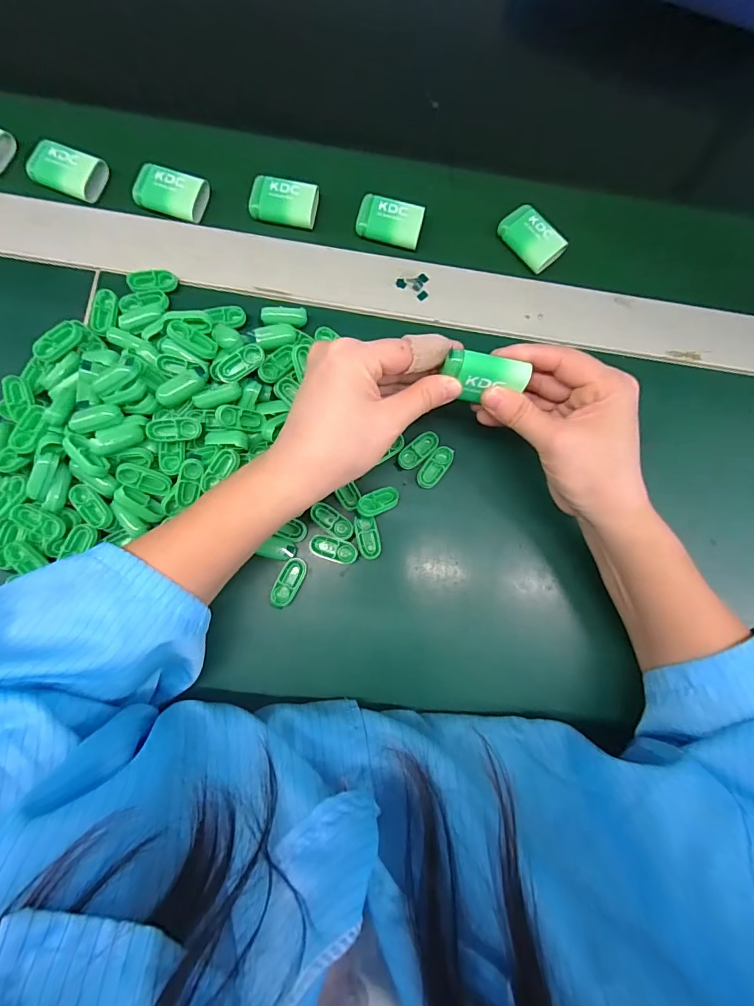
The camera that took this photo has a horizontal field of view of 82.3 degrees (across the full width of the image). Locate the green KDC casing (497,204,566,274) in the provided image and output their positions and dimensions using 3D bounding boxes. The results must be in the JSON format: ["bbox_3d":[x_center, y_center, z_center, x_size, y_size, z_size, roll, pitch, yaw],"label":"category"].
[{"bbox_3d":[0.126,-0.216,0.349,0.032,0.009,0.052,-40,86,-8],"label":"green KDC casing"}]

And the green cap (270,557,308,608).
[{"bbox_3d":[-0.062,0.056,0.303,0.016,0.007,0.036,26,81,0],"label":"green cap"}]

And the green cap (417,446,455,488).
[{"bbox_3d":[0.044,-0.026,0.318,0.015,0.005,0.035,36,82,2],"label":"green cap"}]

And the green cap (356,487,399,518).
[{"bbox_3d":[0.001,-0.001,0.308,0.034,0.005,0.015,-24,84,-29],"label":"green cap"}]

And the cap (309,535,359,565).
[{"bbox_3d":[-0.031,0.033,0.307,0.034,0.006,0.016,15,81,-1],"label":"cap"}]

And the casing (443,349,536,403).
[{"bbox_3d":[0.065,-0.076,0.262,0.046,0.014,0.029,7,126,-4],"label":"casing"}]

